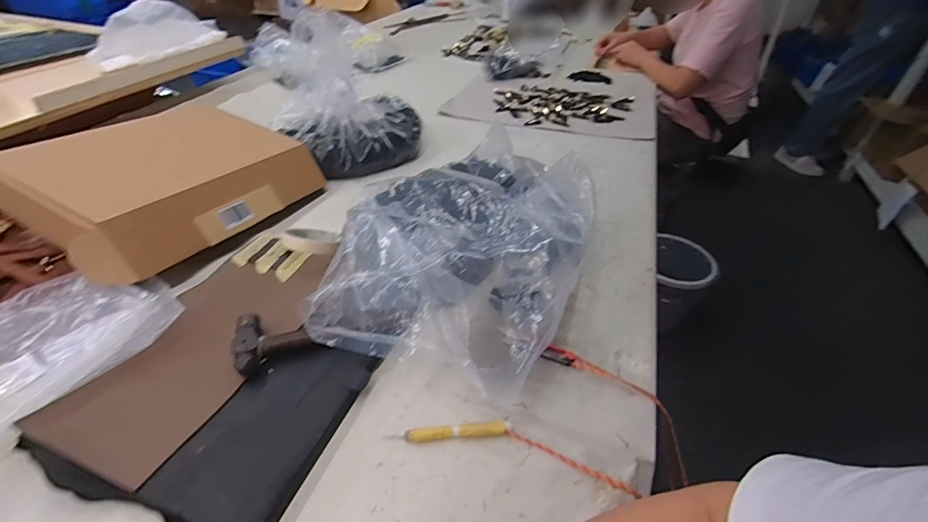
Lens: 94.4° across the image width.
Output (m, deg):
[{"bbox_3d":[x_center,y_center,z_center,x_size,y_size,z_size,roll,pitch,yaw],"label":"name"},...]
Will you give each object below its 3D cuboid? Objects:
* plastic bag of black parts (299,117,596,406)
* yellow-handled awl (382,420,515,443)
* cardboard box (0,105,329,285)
[{"bbox_3d":[0.001,-0.044,0.595,0.311,0.134,0.414,6,39,5],"label":"plastic bag of black parts"},{"bbox_3d":[-0.015,0.170,0.428,0.122,0.016,0.012,-2,40,-6],"label":"yellow-handled awl"},{"bbox_3d":[-0.462,-0.135,0.689,0.287,0.098,0.390,19,42,19],"label":"cardboard box"}]

